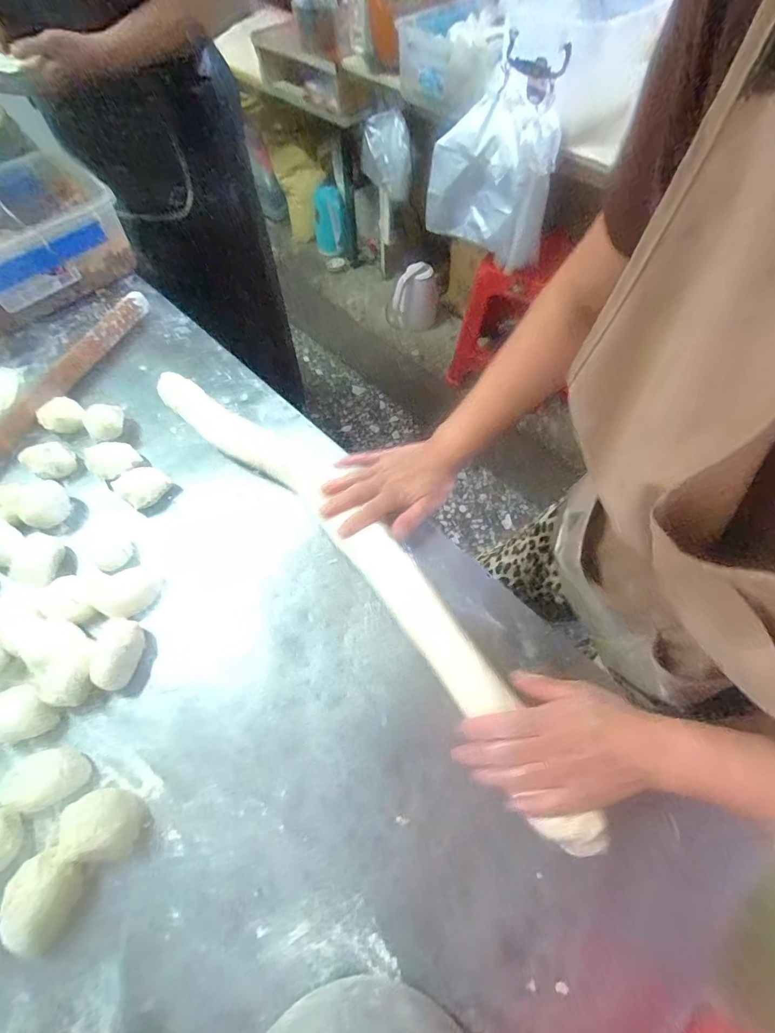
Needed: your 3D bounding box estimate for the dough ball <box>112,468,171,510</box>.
[{"bbox_3d":[-0.307,-0.041,0.536,0.065,0.032,0.053,34,66,18],"label":"dough ball"}]

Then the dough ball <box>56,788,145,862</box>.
[{"bbox_3d":[-0.234,0.256,0.356,0.048,0.041,0.050,0,60,0],"label":"dough ball"}]

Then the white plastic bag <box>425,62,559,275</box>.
[{"bbox_3d":[0.270,-0.880,1.139,0.315,0.357,0.121,39,69,19],"label":"white plastic bag"}]

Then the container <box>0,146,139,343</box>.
[{"bbox_3d":[-0.618,-0.431,0.696,0.247,0.117,0.366,39,69,19],"label":"container"}]

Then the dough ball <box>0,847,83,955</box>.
[{"bbox_3d":[-0.270,0.297,0.336,0.049,0.034,0.050,0,60,0],"label":"dough ball"}]

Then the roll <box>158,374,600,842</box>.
[{"bbox_3d":[-0.054,0.016,0.481,0.096,0.044,0.672,-38,63,-19],"label":"roll"}]

